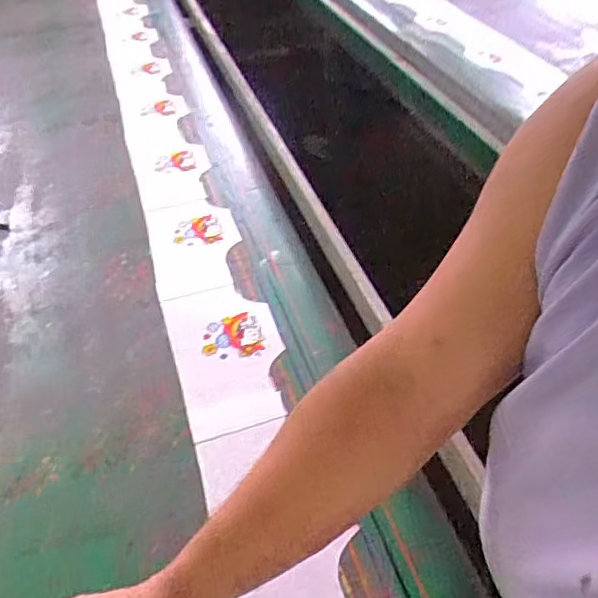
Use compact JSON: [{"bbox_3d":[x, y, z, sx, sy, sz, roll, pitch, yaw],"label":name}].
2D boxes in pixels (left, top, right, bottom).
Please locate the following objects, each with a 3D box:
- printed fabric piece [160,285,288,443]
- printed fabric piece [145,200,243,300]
[{"bbox_3d":[-0.091,0.065,0.771,0.137,0.008,0.245,-14,44,-12],"label":"printed fabric piece"},{"bbox_3d":[-0.163,-0.087,0.945,0.136,0.008,0.226,-11,45,-11],"label":"printed fabric piece"}]

